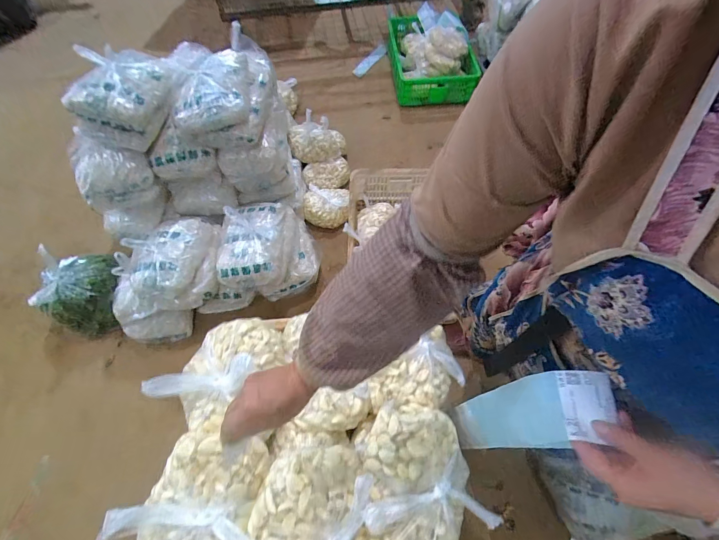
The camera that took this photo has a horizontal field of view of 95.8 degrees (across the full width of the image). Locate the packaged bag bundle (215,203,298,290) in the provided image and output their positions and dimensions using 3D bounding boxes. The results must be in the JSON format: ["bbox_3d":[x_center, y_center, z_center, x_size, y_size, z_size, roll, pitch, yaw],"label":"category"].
[{"bbox_3d":[-0.341,-0.097,1.078,0.235,0.130,0.289,-4,63,-1],"label":"packaged bag bundle"}]

